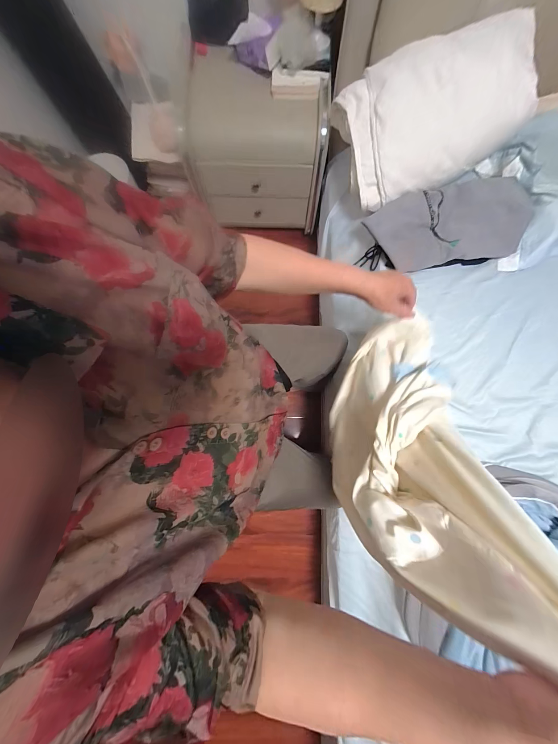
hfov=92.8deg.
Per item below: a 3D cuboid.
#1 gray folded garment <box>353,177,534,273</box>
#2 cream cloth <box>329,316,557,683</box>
[{"bbox_3d":[0.412,-0.361,0.675,0.359,0.111,0.170,-6,79,-1],"label":"gray folded garment"},{"bbox_3d":[0.202,0.143,0.378,0.177,0.519,0.259,-1,117,0],"label":"cream cloth"}]

